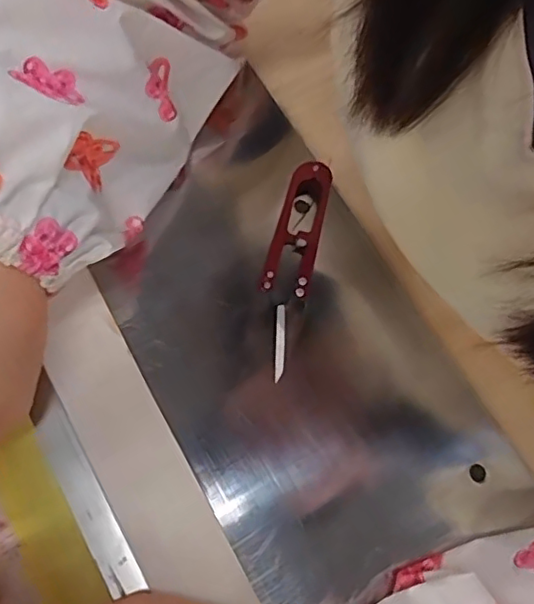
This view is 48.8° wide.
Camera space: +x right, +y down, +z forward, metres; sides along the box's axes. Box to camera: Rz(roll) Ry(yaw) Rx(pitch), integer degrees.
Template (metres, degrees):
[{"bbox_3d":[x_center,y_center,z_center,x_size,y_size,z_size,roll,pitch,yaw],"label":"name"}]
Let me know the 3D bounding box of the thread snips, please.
[{"bbox_3d":[0.011,-0.020,0.301,0.025,0.007,0.114,8,71,18],"label":"thread snips"}]

